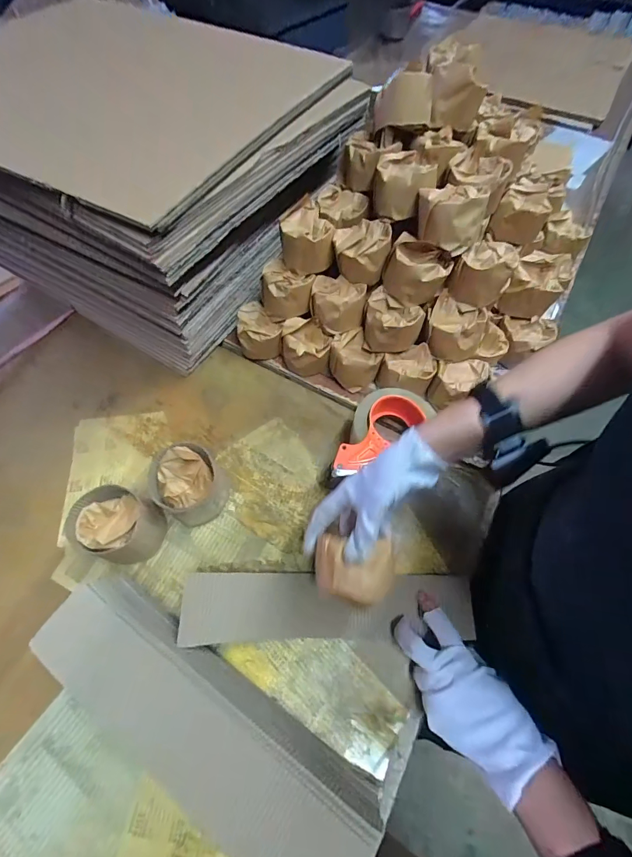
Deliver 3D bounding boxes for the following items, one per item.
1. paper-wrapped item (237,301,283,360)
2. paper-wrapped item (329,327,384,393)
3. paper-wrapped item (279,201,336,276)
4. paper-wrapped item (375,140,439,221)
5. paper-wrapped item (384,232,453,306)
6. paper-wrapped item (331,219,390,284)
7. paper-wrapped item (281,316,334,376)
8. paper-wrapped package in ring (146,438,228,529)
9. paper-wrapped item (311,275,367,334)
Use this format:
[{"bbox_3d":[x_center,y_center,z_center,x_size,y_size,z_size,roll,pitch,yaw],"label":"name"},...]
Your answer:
[{"bbox_3d":[-0.092,-0.157,0.617,0.071,0.059,0.077,-4,63,-3],"label":"paper-wrapped item"},{"bbox_3d":[0.060,-0.105,0.593,0.058,0.069,0.074,-35,68,-18],"label":"paper-wrapped item"},{"bbox_3d":[-0.015,-0.287,0.568,0.075,0.055,0.090,-5,63,-4],"label":"paper-wrapped item"},{"bbox_3d":[0.125,-0.348,0.530,0.081,0.054,0.094,12,63,5],"label":"paper-wrapped item"},{"bbox_3d":[0.138,-0.217,0.520,0.080,0.064,0.054,33,67,15],"label":"paper-wrapped item"},{"bbox_3d":[0.067,-0.260,0.552,0.078,0.067,0.061,-2,63,-2],"label":"paper-wrapped item"},{"bbox_3d":[-0.016,-0.129,0.599,0.079,0.067,0.069,8,63,3],"label":"paper-wrapped item"},{"bbox_3d":[-0.164,0.073,0.488,0.085,0.074,0.090,-33,68,-17],"label":"paper-wrapped package in ring"},{"bbox_3d":[0.033,-0.193,0.575,0.081,0.048,0.075,9,63,3],"label":"paper-wrapped item"}]

